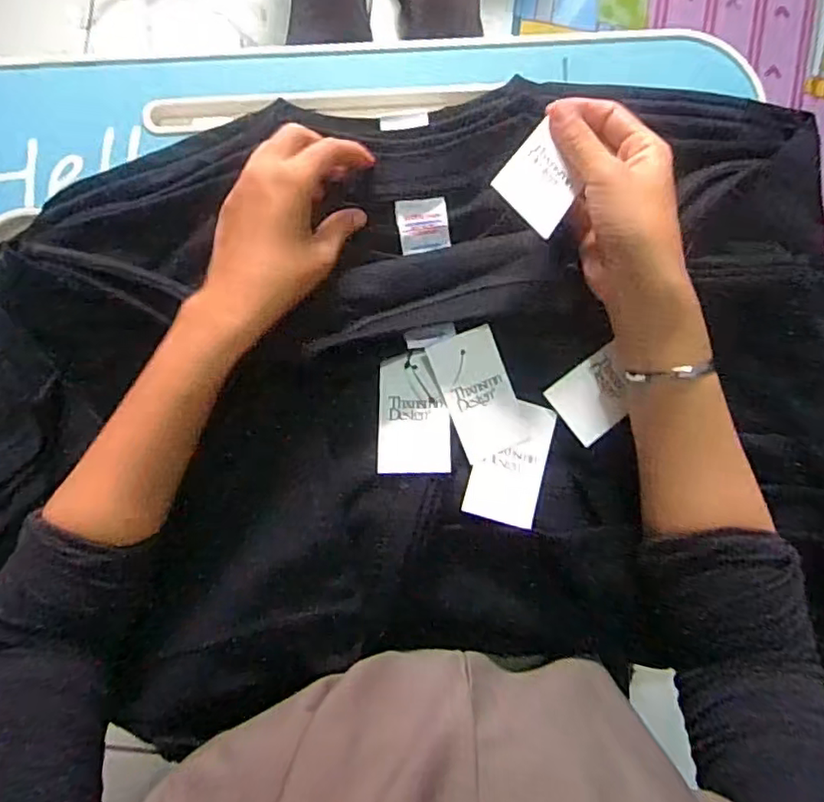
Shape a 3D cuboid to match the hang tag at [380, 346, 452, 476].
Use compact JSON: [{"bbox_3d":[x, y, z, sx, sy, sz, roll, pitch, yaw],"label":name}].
[{"bbox_3d":[0.002,0.008,0.387,0.045,0.005,0.075,1,83,1],"label":"hang tag"}]

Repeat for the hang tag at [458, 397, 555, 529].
[{"bbox_3d":[0.065,0.039,0.398,0.047,0.004,0.079,16,81,-3],"label":"hang tag"}]

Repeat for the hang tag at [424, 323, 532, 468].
[{"bbox_3d":[0.044,-0.004,0.393,0.045,0.004,0.079,-22,95,-11],"label":"hang tag"}]

